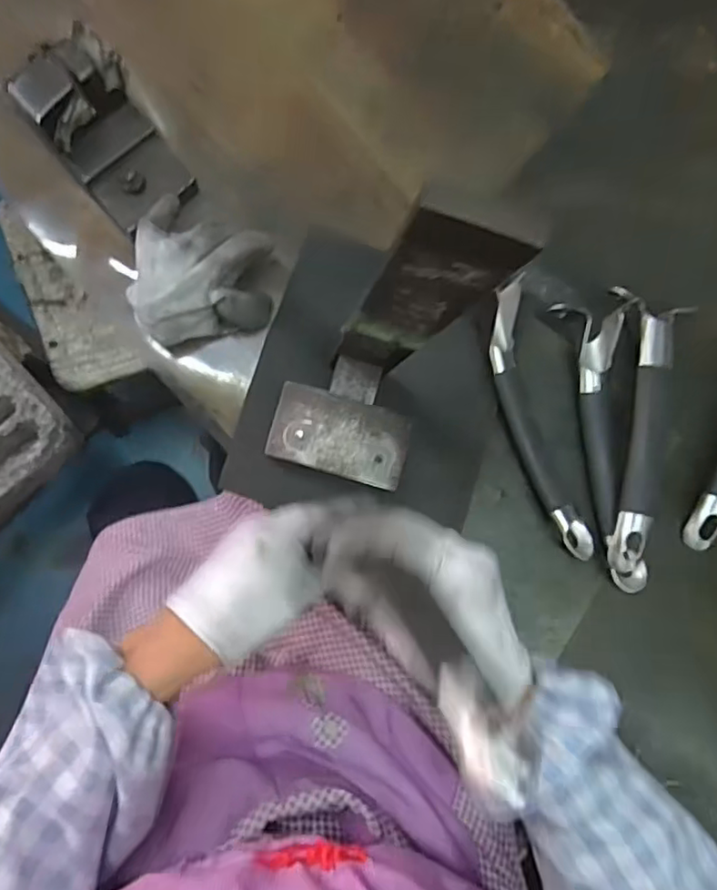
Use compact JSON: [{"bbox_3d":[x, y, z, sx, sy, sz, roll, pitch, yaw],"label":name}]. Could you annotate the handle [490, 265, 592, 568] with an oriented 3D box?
[{"bbox_3d":[0.130,-0.015,0.454,0.036,0.032,0.209,-17,88,-10],"label":"handle"}]

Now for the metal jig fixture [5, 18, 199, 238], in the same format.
[{"bbox_3d":[-0.162,-0.201,0.402,0.091,0.064,0.068,45,81,-3],"label":"metal jig fixture"}]

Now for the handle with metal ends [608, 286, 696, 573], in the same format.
[{"bbox_3d":[0.220,-0.013,0.467,0.044,0.033,0.214,6,84,-8],"label":"handle with metal ends"}]

